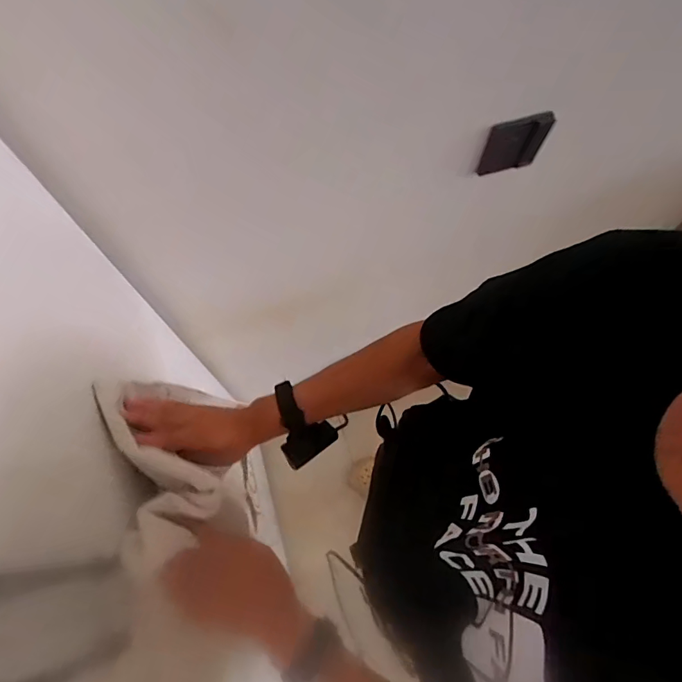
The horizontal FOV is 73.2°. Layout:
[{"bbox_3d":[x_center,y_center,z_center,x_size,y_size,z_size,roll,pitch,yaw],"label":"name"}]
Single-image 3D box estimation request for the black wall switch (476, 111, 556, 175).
[{"bbox_3d":[0.237,-0.271,0.632,0.089,0.095,0.011,-10,68,-5],"label":"black wall switch"}]

